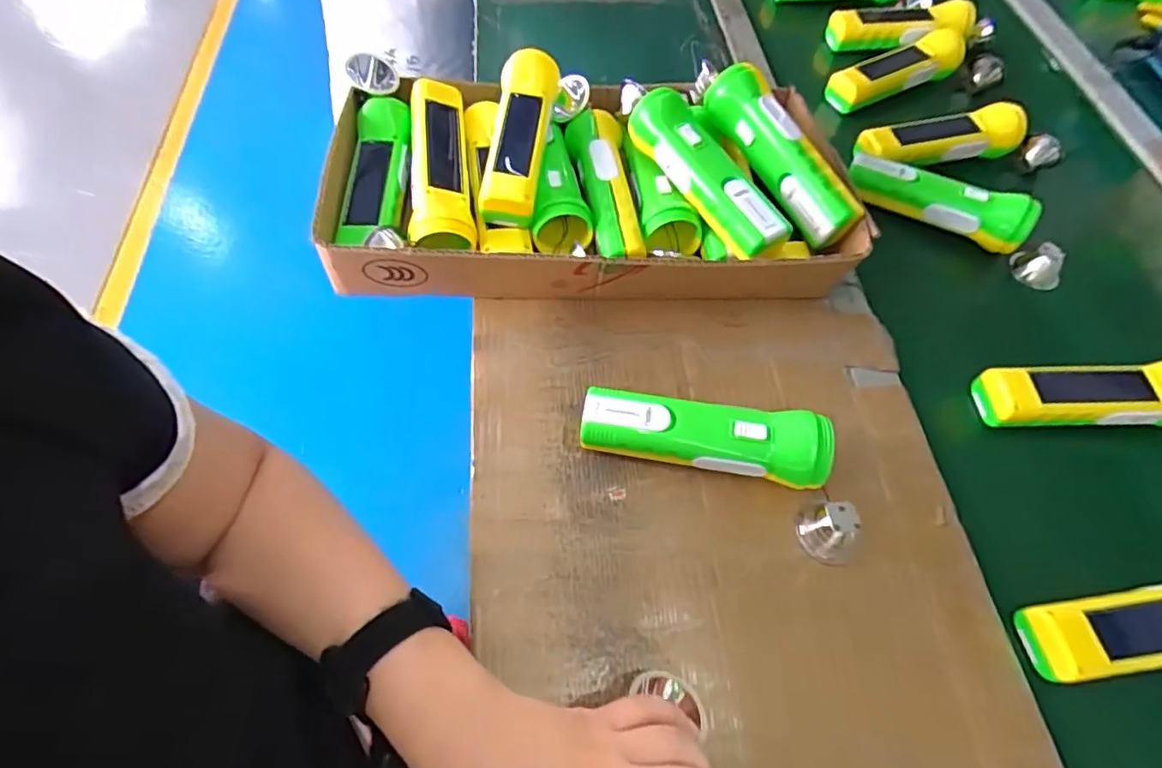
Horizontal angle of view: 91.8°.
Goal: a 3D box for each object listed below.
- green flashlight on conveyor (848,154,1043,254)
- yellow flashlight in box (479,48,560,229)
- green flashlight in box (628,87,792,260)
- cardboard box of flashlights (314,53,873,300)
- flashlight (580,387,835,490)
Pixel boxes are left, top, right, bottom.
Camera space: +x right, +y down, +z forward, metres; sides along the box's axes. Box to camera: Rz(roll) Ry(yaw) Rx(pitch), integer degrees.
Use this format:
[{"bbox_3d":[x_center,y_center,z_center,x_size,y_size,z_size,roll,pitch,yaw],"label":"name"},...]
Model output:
[{"bbox_3d":[0.339,-0.178,0.536,0.166,0.042,0.040,30,62,12],"label":"green flashlight on conveyor"},{"bbox_3d":[-0.052,-0.210,0.467,0.050,0.039,0.160,8,59,-2],"label":"yellow flashlight in box"},{"bbox_3d":[0.100,-0.173,0.457,0.044,0.041,0.171,-25,66,-19],"label":"green flashlight in box"},{"bbox_3d":[0.005,-0.175,0.475,0.414,0.091,0.211,0,60,-5],"label":"cardboard box of flashlights"},{"bbox_3d":[0.082,0.036,0.388,0.165,0.048,0.044,11,60,2],"label":"flashlight"}]

